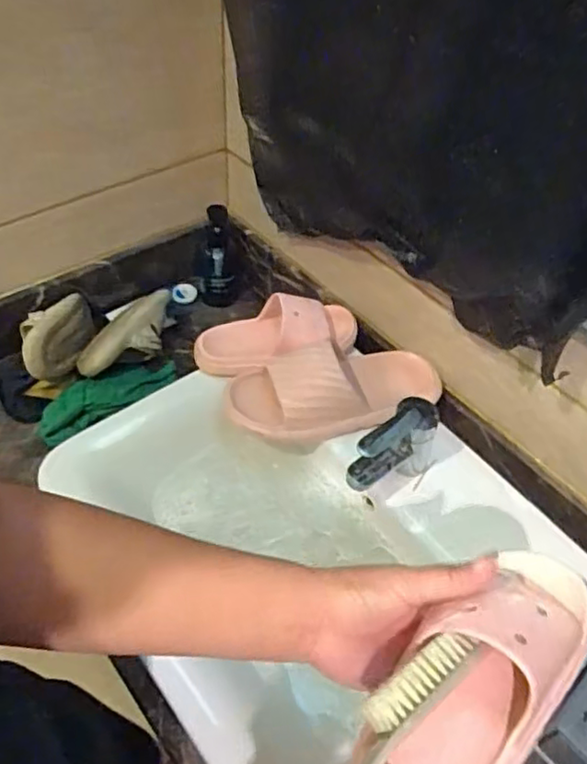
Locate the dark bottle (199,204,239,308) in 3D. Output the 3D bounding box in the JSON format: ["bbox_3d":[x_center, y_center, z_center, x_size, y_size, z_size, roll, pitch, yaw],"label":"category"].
[{"bbox_3d":[-0.122,-0.202,1.018,0.065,0.176,0.062,-1,50,-5],"label":"dark bottle"}]

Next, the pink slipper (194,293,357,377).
[{"bbox_3d":[-0.024,-0.060,0.822,0.215,0.053,0.101,-15,51,0],"label":"pink slipper"}]

